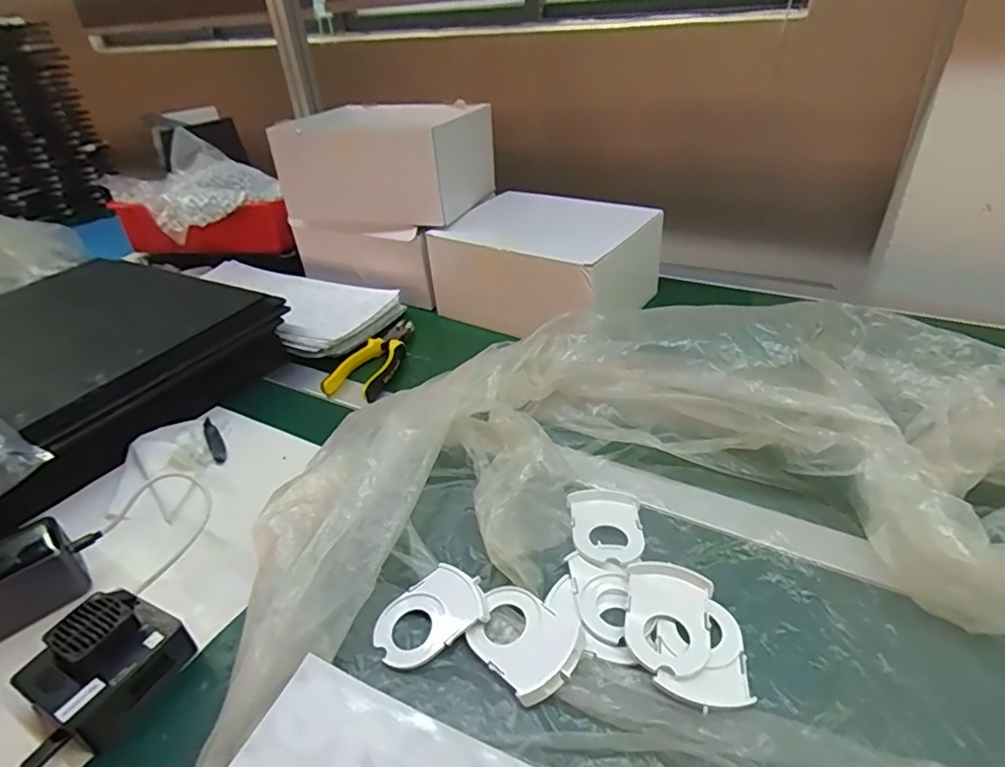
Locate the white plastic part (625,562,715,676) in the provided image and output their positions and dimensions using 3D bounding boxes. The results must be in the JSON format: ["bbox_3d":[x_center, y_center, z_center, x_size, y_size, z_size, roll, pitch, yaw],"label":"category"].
[{"bbox_3d":[0.114,0.158,0.392,0.055,0.005,0.078,4,35,13],"label":"white plastic part"}]

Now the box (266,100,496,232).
[{"bbox_3d":[-0.163,-0.308,0.822,0.259,0.133,0.183,10,37,21],"label":"box"}]

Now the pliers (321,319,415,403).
[{"bbox_3d":[-0.152,-0.035,0.704,0.061,0.025,0.159,6,35,15],"label":"pliers"}]

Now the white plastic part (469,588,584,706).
[{"bbox_3d":[0.013,0.169,0.384,0.075,0.012,0.058,23,43,35],"label":"white plastic part"}]

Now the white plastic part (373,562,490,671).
[{"bbox_3d":[-0.051,0.163,0.406,0.078,0.006,0.057,-28,40,-30],"label":"white plastic part"}]

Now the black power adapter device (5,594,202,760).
[{"bbox_3d":[-0.258,0.181,0.377,0.066,0.048,0.078,15,41,27],"label":"black power adapter device"}]

